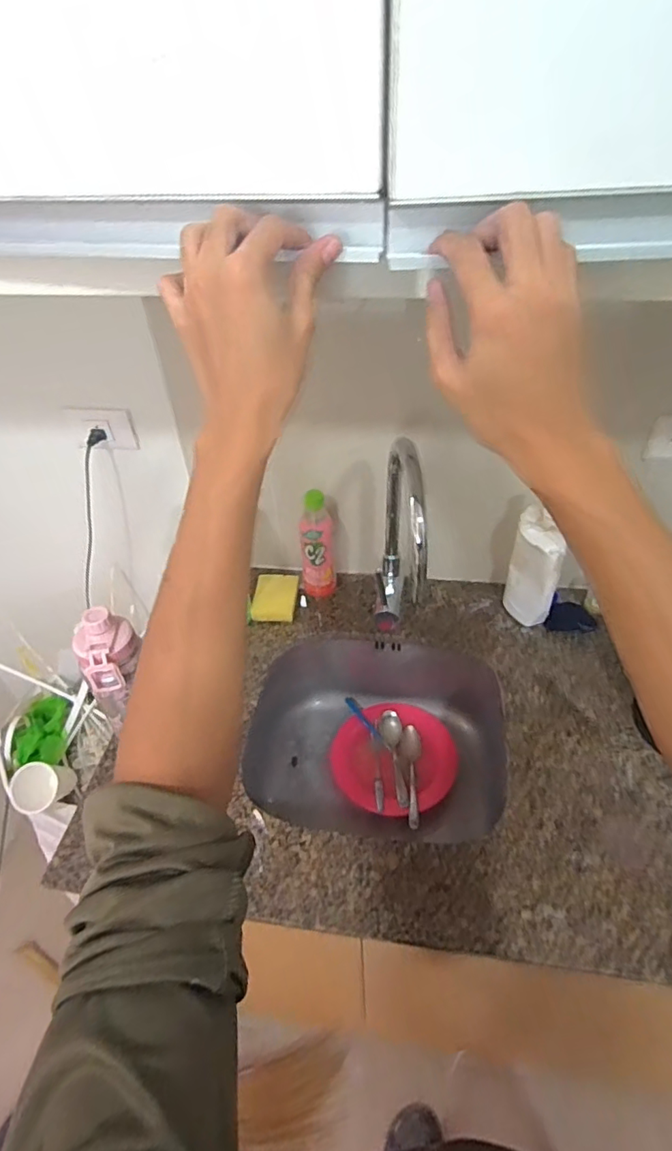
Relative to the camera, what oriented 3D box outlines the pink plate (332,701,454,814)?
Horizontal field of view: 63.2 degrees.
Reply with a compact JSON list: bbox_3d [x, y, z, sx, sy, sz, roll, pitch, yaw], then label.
[{"bbox_3d":[0.107,0.324,0.993,0.224,0.029,0.213,-2,43,2],"label":"pink plate"}]

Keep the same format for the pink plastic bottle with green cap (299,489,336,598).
[{"bbox_3d":[-0.033,-0.061,0.968,0.058,0.204,0.066,-3,43,1],"label":"pink plastic bottle with green cap"}]

